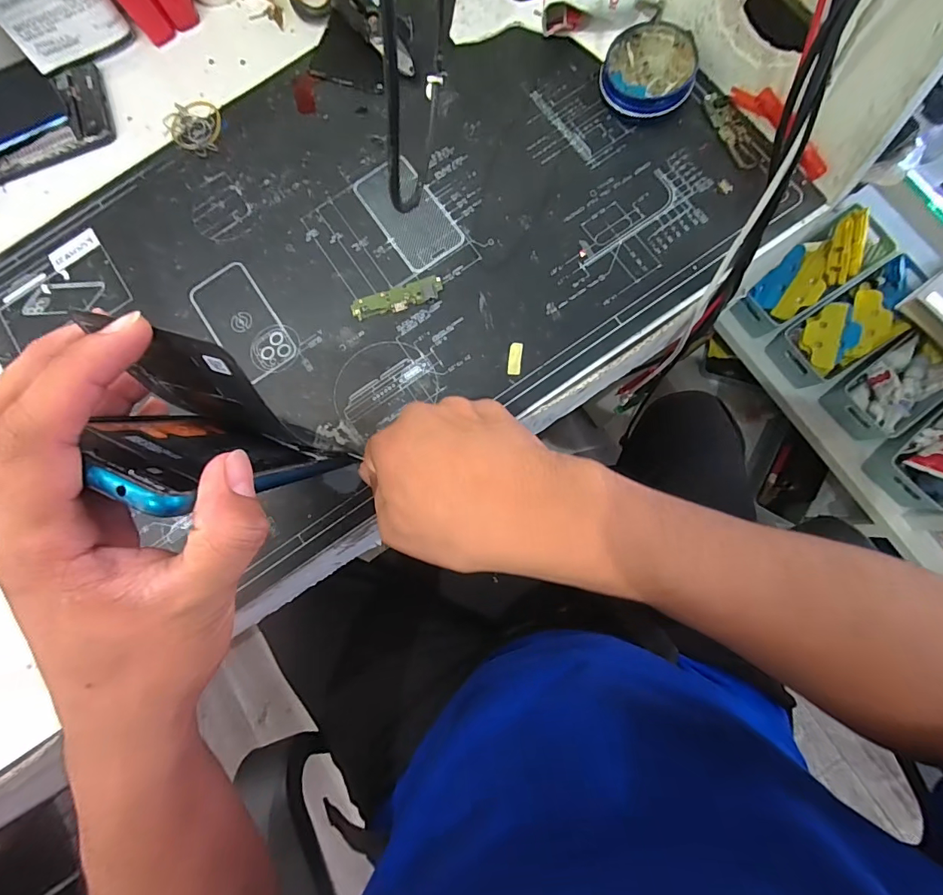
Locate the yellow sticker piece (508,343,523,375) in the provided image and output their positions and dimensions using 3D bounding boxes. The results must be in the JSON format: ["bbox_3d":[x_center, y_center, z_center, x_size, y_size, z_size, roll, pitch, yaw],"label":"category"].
[{"bbox_3d":[0.030,-0.061,0.310,0.009,0.004,0.022,5,84,7],"label":"yellow sticker piece"}]

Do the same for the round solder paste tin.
[{"bbox_3d":[0.126,-0.266,0.320,0.063,0.022,0.064,-1,82,5],"label":"round solder paste tin"}]

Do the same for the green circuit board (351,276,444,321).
[{"bbox_3d":[-0.053,-0.106,0.320,0.066,0.004,0.018,-16,81,3],"label":"green circuit board"}]

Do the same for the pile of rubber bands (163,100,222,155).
[{"bbox_3d":[-0.215,-0.251,0.354,0.040,0.009,0.049,-40,81,-1],"label":"pile of rubber bands"}]

